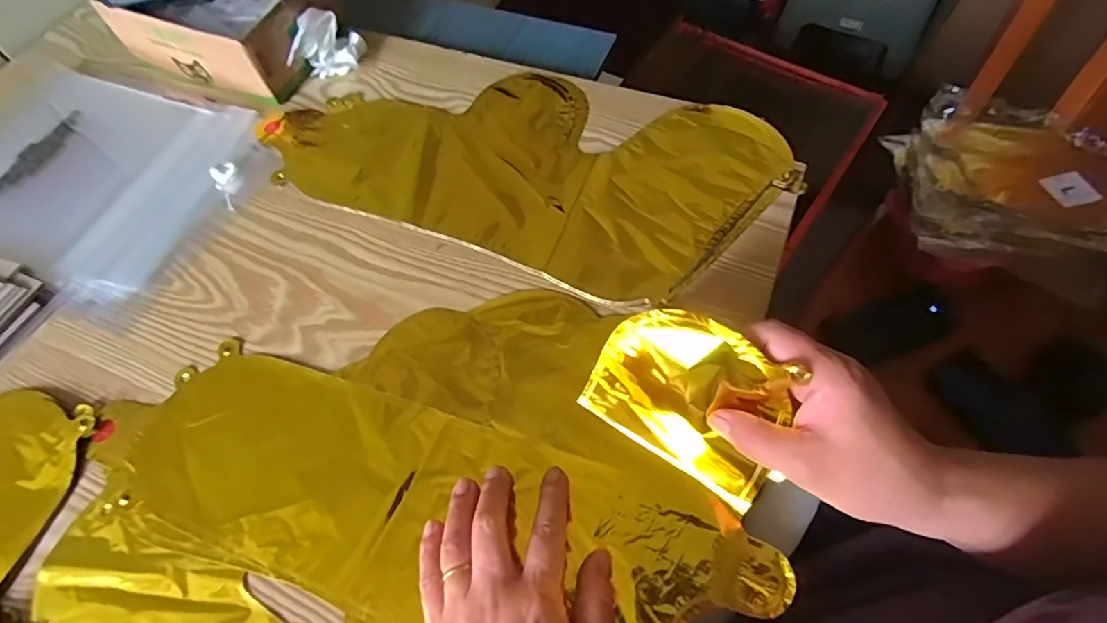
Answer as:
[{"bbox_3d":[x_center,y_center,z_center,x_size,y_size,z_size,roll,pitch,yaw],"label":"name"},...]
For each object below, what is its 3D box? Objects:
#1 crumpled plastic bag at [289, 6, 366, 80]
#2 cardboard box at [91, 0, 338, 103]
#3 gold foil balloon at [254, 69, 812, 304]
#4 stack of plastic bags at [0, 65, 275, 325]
[{"bbox_3d":[-0.216,-0.254,0.527,0.065,0.051,0.044,-18,61,-5],"label":"crumpled plastic bag"},{"bbox_3d":[-0.317,-0.288,0.536,0.197,0.069,0.130,20,65,14],"label":"cardboard box"},{"bbox_3d":[-0.032,-0.135,0.473,0.414,0.009,0.201,21,65,15],"label":"gold foil balloon"},{"bbox_3d":[-0.415,-0.129,0.502,0.283,0.014,0.217,20,65,15],"label":"stack of plastic bags"}]

